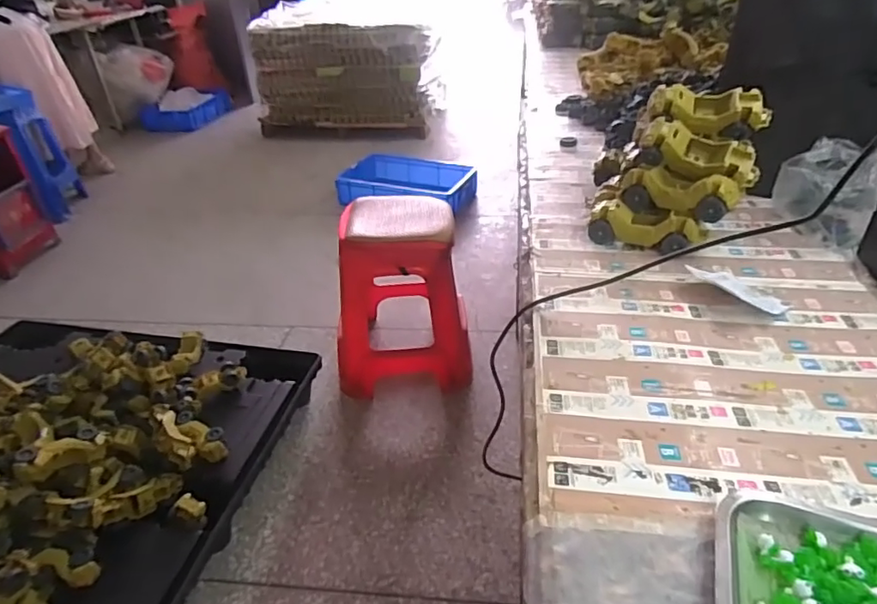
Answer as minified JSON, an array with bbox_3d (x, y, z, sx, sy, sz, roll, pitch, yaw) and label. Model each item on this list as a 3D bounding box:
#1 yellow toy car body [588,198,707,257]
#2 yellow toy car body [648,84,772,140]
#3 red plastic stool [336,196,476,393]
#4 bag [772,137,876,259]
[{"bbox_3d":[0.322,-0.117,0.870,0.159,0.054,0.064,18,39,28],"label":"yellow toy car body"},{"bbox_3d":[0.419,-0.297,0.875,0.171,0.069,0.064,6,35,13],"label":"yellow toy car body"},{"bbox_3d":[-0.112,-0.022,1.652,0.377,0.491,0.377,-3,34,-1],"label":"red plastic stool"},{"bbox_3d":[0.598,-0.166,0.868,0.137,0.146,0.071,19,39,29],"label":"bag"}]

